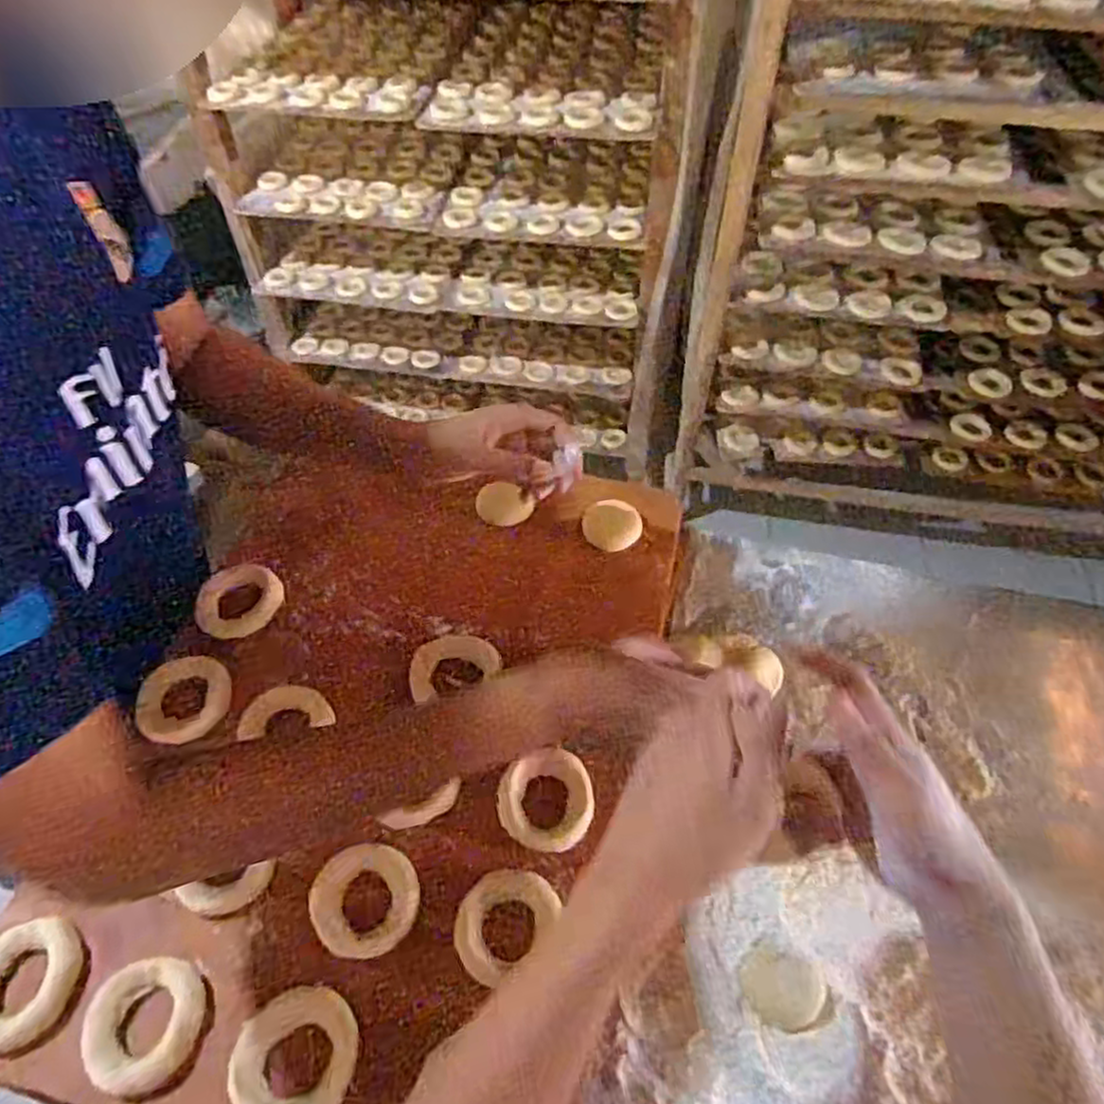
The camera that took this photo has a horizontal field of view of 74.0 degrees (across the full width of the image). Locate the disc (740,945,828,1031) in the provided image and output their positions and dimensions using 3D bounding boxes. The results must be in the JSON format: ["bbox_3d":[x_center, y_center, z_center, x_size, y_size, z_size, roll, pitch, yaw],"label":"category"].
[{"bbox_3d":[0.173,0.324,0.546,0.059,0.006,0.052,10,53,7],"label":"disc"}]

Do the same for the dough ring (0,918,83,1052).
[{"bbox_3d":[-0.360,0.292,0.497,0.065,0.020,0.074,4,53,3],"label":"dough ring"}]

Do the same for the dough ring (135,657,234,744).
[{"bbox_3d":[-0.307,0.122,0.613,0.069,0.021,0.080,-20,55,-14],"label":"dough ring"}]

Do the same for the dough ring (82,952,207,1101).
[{"bbox_3d":[-0.267,0.309,0.480,0.071,0.013,0.073,0,53,0],"label":"dough ring"}]

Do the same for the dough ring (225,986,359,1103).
[{"bbox_3d":[-0.164,0.324,0.468,0.077,0.014,0.079,0,53,0],"label":"dough ring"}]

